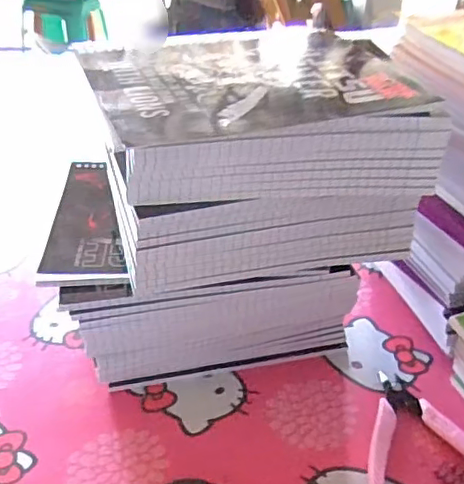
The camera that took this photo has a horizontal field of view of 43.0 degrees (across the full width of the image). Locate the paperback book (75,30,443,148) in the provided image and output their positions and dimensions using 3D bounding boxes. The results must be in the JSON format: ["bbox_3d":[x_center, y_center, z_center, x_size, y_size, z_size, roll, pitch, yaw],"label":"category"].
[{"bbox_3d":[0.014,-0.108,0.380,0.204,0.013,0.141,-11,37,-18],"label":"paperback book"}]

